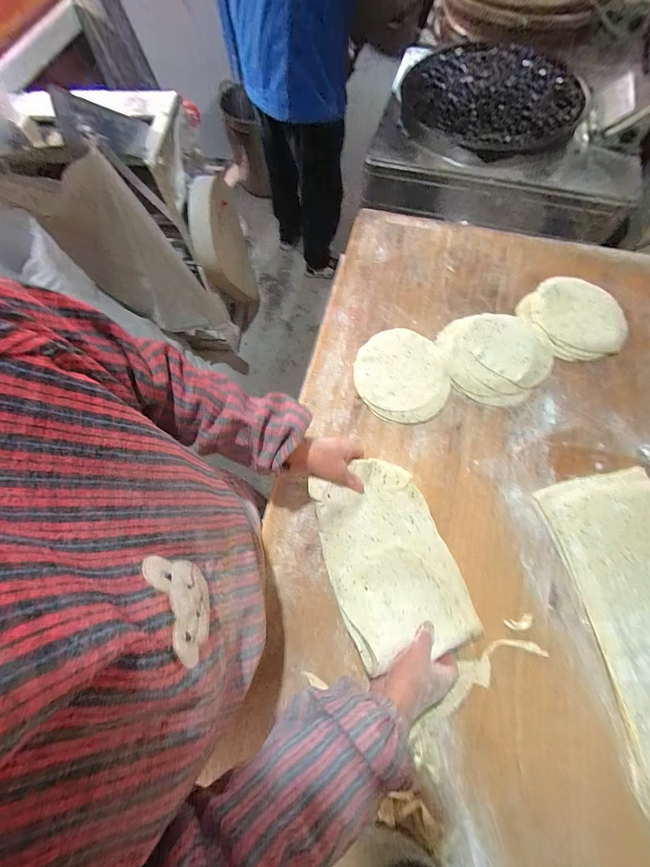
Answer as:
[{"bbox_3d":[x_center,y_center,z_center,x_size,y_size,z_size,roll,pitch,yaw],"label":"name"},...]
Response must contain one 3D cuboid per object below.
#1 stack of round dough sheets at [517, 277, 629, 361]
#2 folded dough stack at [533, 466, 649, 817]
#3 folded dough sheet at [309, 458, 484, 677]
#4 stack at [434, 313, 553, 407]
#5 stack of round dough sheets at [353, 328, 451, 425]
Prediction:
[{"bbox_3d":[0.443,-0.207,0.573,0.140,0.033,0.169,-25,73,-7],"label":"stack of round dough sheets"},{"bbox_3d":[0.447,0.242,0.421,0.207,0.020,0.377,-8,71,-2],"label":"folded dough stack"},{"bbox_3d":[0.087,0.162,0.431,0.168,0.077,0.255,-20,72,-6],"label":"folded dough sheet"},{"bbox_3d":[0.296,-0.135,0.556,0.178,0.023,0.172,-9,71,-2],"label":"stack"},{"bbox_3d":[0.129,-0.102,0.550,0.150,0.017,0.173,-10,71,-2],"label":"stack of round dough sheets"}]

